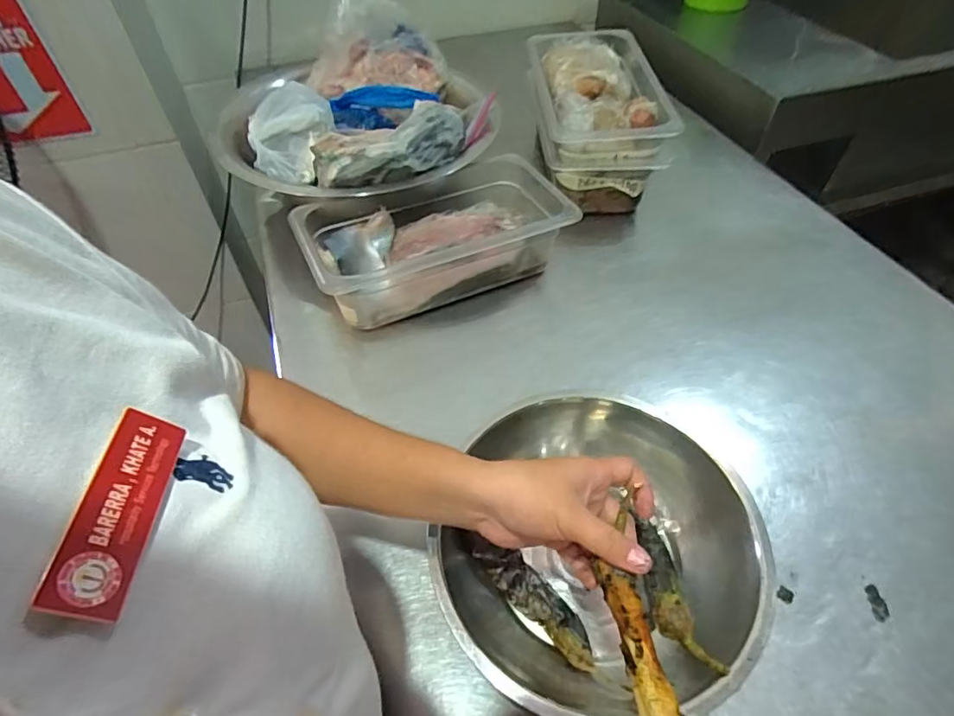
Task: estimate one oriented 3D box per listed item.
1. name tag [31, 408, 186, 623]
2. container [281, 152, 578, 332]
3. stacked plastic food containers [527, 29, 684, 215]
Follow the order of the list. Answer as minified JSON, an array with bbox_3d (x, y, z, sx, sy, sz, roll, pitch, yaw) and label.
[{"bbox_3d":[-0.113,0.046,0.167,0.004,0.022,0.068,-37,37,26],"label":"name tag"},{"bbox_3d":[-0.046,-0.139,0.656,0.304,0.116,0.169,-20,53,-14],"label":"container"},{"bbox_3d":[0.179,-0.370,0.815,0.179,0.139,0.328,-1,51,0],"label":"stacked plastic food containers"}]

